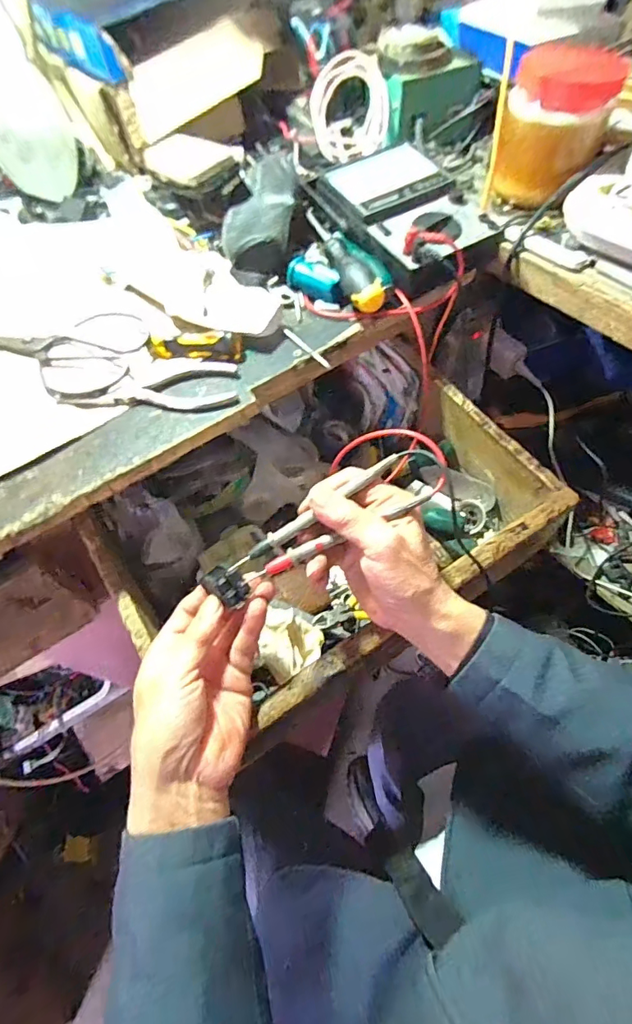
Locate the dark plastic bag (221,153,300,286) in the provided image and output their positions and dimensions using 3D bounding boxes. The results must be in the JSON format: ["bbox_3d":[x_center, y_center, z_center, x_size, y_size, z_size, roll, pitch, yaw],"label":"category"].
[{"bbox_3d":[-0.058,-0.291,0.473,0.070,0.033,0.158,4,72,5],"label":"dark plastic bag"}]

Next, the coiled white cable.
[{"bbox_3d":[0.038,-0.461,0.556,0.086,0.096,0.032,-15,22,10],"label":"coiled white cable"}]

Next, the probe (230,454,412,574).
[{"bbox_3d":[0.002,-0.001,0.351,0.152,0.007,0.010,-34,63,-5],"label":"probe"}]

